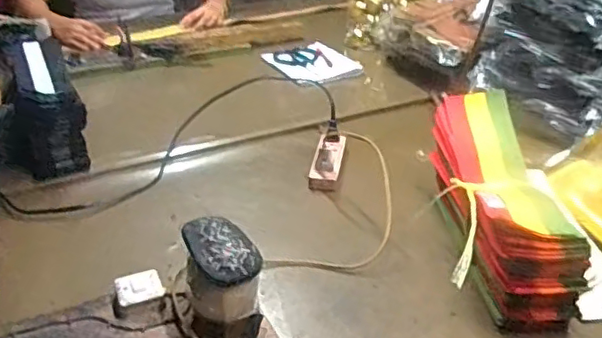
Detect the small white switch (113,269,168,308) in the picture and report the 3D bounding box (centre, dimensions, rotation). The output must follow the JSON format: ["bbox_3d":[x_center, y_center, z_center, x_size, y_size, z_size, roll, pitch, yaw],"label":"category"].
[{"bbox_3d":[-0.174,0.129,0.644,0.049,0.013,0.035,-8,52,-29],"label":"small white switch"}]

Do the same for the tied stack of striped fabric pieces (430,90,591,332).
[{"bbox_3d":[0.239,0.044,0.730,0.126,0.153,0.301,3,30,5],"label":"tied stack of striped fabric pieces"}]

